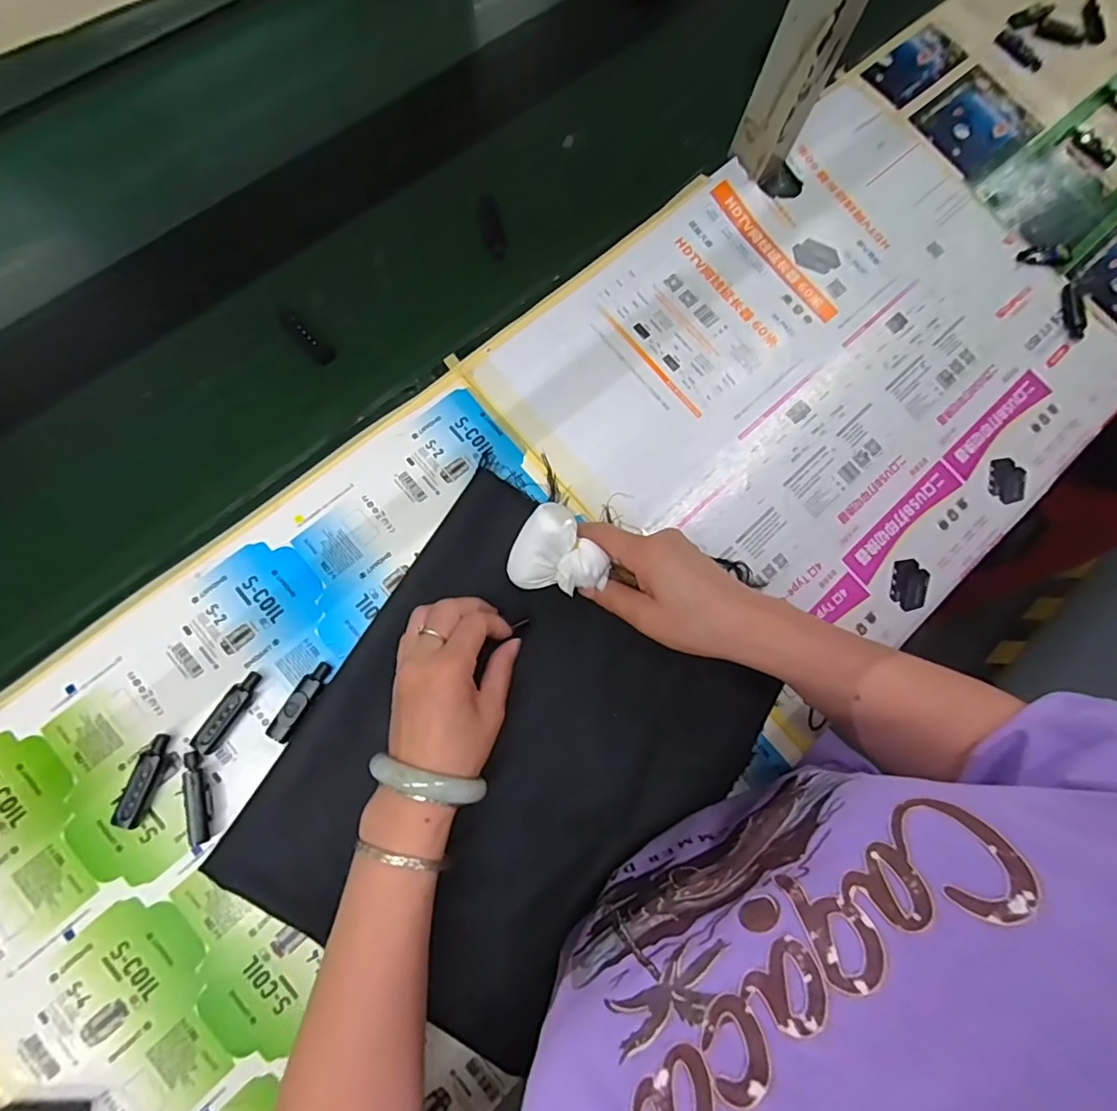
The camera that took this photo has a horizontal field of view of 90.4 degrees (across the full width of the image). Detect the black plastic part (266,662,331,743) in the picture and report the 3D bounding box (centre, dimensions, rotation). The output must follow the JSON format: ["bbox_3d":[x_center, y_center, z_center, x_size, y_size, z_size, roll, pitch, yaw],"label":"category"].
[{"bbox_3d":[-0.174,0.098,0.375,0.015,0.009,0.056,27,76,5],"label":"black plastic part"}]

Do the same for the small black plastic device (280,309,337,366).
[{"bbox_3d":[-0.198,-0.174,0.439,0.017,0.004,0.050,-45,100,-12],"label":"small black plastic device"}]

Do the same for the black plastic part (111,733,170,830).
[{"bbox_3d":[-0.264,0.144,0.354,0.011,0.016,0.056,16,75,3],"label":"black plastic part"}]

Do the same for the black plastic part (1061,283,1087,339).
[{"bbox_3d":[0.480,-0.226,0.517,0.017,0.005,0.060,4,75,-1],"label":"black plastic part"}]

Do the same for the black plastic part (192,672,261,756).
[{"bbox_3d":[-0.219,0.104,0.368,0.014,0.012,0.056,33,76,7],"label":"black plastic part"}]

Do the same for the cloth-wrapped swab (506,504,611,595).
[{"bbox_3d":[-0.002,0.002,0.354,0.049,0.042,0.057,-42,80,-12],"label":"cloth-wrapped swab"}]

